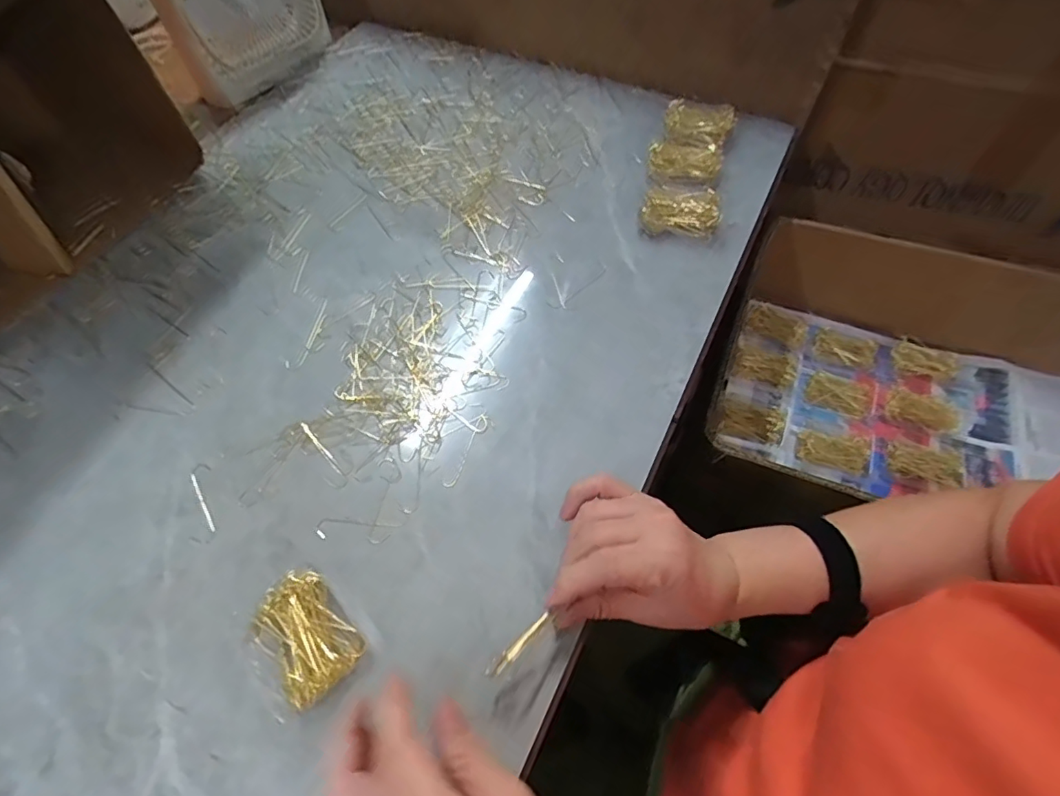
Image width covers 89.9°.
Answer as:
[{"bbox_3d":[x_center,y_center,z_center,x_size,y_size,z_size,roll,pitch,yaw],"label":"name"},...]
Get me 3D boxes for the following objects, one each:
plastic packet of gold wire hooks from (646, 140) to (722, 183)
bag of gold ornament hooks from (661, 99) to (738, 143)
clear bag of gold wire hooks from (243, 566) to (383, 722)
[{"bbox_3d":[0.160,-0.249,0.552,0.073,0.013,0.051,14,60,10],"label":"plastic packet of gold wire hooks"},{"bbox_3d":[0.187,-0.311,0.591,0.074,0.011,0.071,25,62,16],"label":"bag of gold ornament hooks"},{"bbox_3d":[-0.138,0.148,0.322,0.073,0.020,0.064,36,66,22],"label":"clear bag of gold wire hooks"}]

